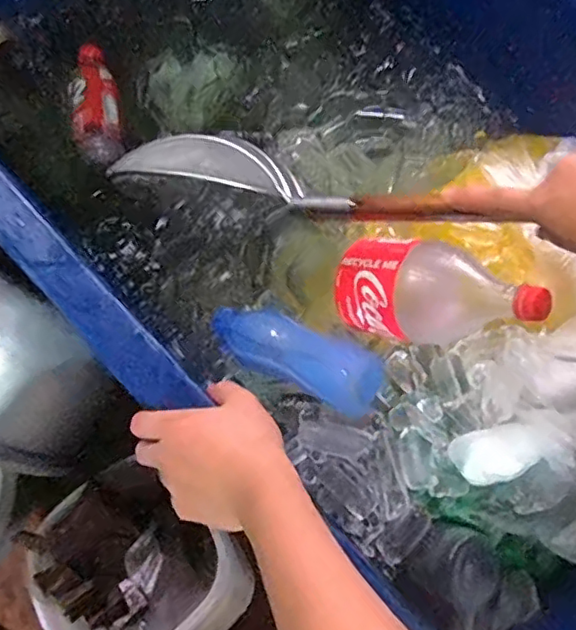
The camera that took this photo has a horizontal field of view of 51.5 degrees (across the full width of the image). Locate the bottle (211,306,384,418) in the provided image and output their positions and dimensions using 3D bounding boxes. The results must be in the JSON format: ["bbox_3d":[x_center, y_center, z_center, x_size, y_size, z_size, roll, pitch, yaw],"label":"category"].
[{"bbox_3d":[0.007,0.037,0.659,0.206,0.059,0.080,28,78,6],"label":"bottle"}]

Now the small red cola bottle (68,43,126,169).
[{"bbox_3d":[-0.233,-0.255,0.731,0.054,0.046,0.176,-11,77,-2],"label":"small red cola bottle"}]

